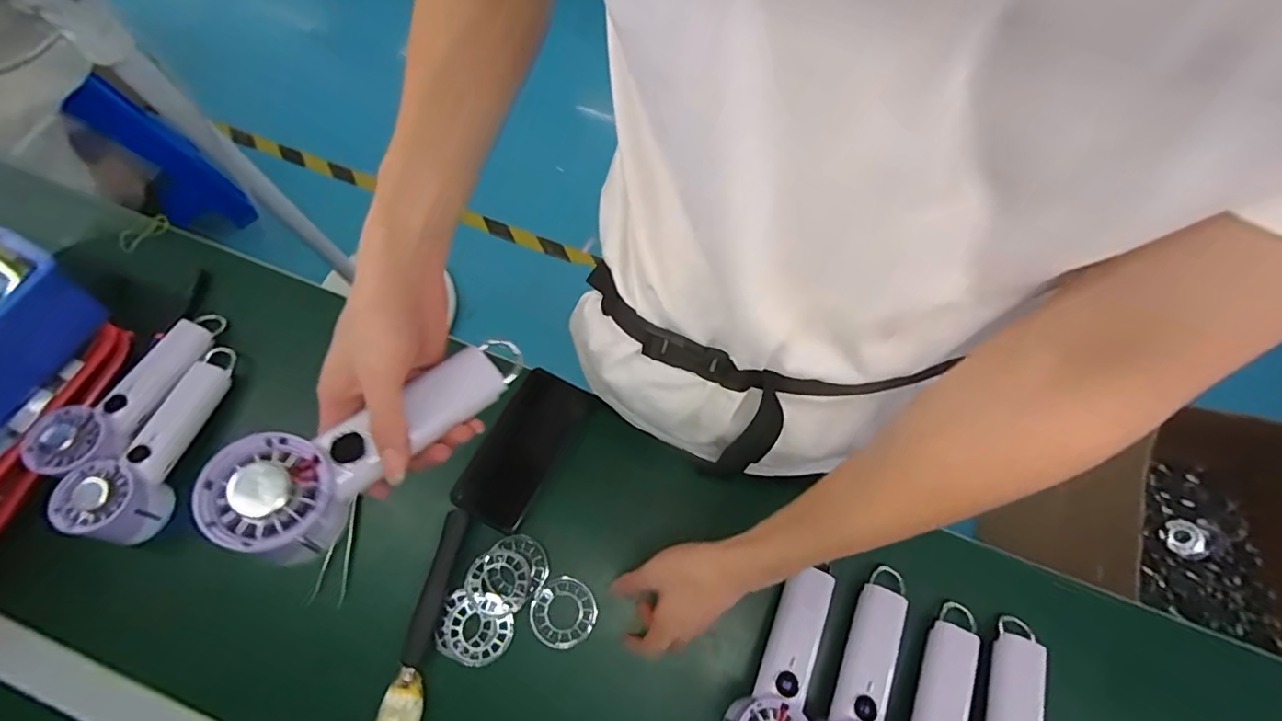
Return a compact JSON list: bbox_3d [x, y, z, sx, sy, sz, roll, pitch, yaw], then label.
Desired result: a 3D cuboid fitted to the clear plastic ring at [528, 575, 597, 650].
[{"bbox_3d":[-0.072,0.232,0.529,0.058,0.008,0.058,1,71,-2],"label":"clear plastic ring"}]

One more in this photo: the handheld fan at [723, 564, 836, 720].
[{"bbox_3d":[0.128,0.261,0.483,0.058,0.052,0.168,26,72,7],"label":"handheld fan"}]

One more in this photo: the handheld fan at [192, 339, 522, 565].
[{"bbox_3d":[-0.157,0.043,0.350,0.072,0.033,0.188,43,54,12],"label":"handheld fan"}]

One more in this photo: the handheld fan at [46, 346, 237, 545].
[{"bbox_3d":[-0.456,0.072,0.547,0.071,0.058,0.196,19,71,5],"label":"handheld fan"}]

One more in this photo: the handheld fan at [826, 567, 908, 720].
[{"bbox_3d":[0.191,0.271,0.480,0.056,0.031,0.185,22,58,6],"label":"handheld fan"}]

